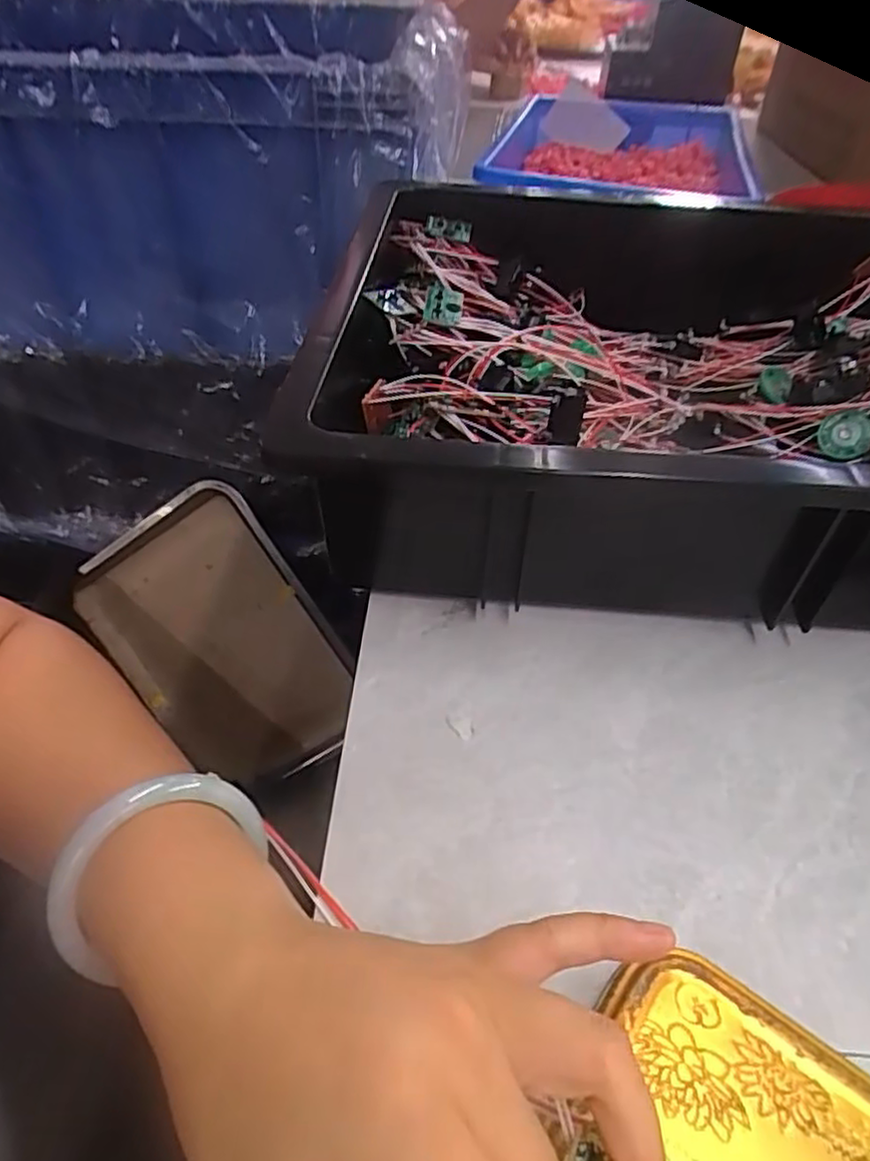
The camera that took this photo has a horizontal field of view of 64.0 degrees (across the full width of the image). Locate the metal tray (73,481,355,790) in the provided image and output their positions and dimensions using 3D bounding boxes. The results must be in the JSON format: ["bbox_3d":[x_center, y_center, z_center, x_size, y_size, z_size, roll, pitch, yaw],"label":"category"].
[{"bbox_3d":[-0.261,0.085,0.830,0.267,0.335,0.018,-29,7,16],"label":"metal tray"}]

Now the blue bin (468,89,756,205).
[{"bbox_3d":[0.187,-0.407,0.678,0.228,0.055,0.335,13,46,9],"label":"blue bin"}]

